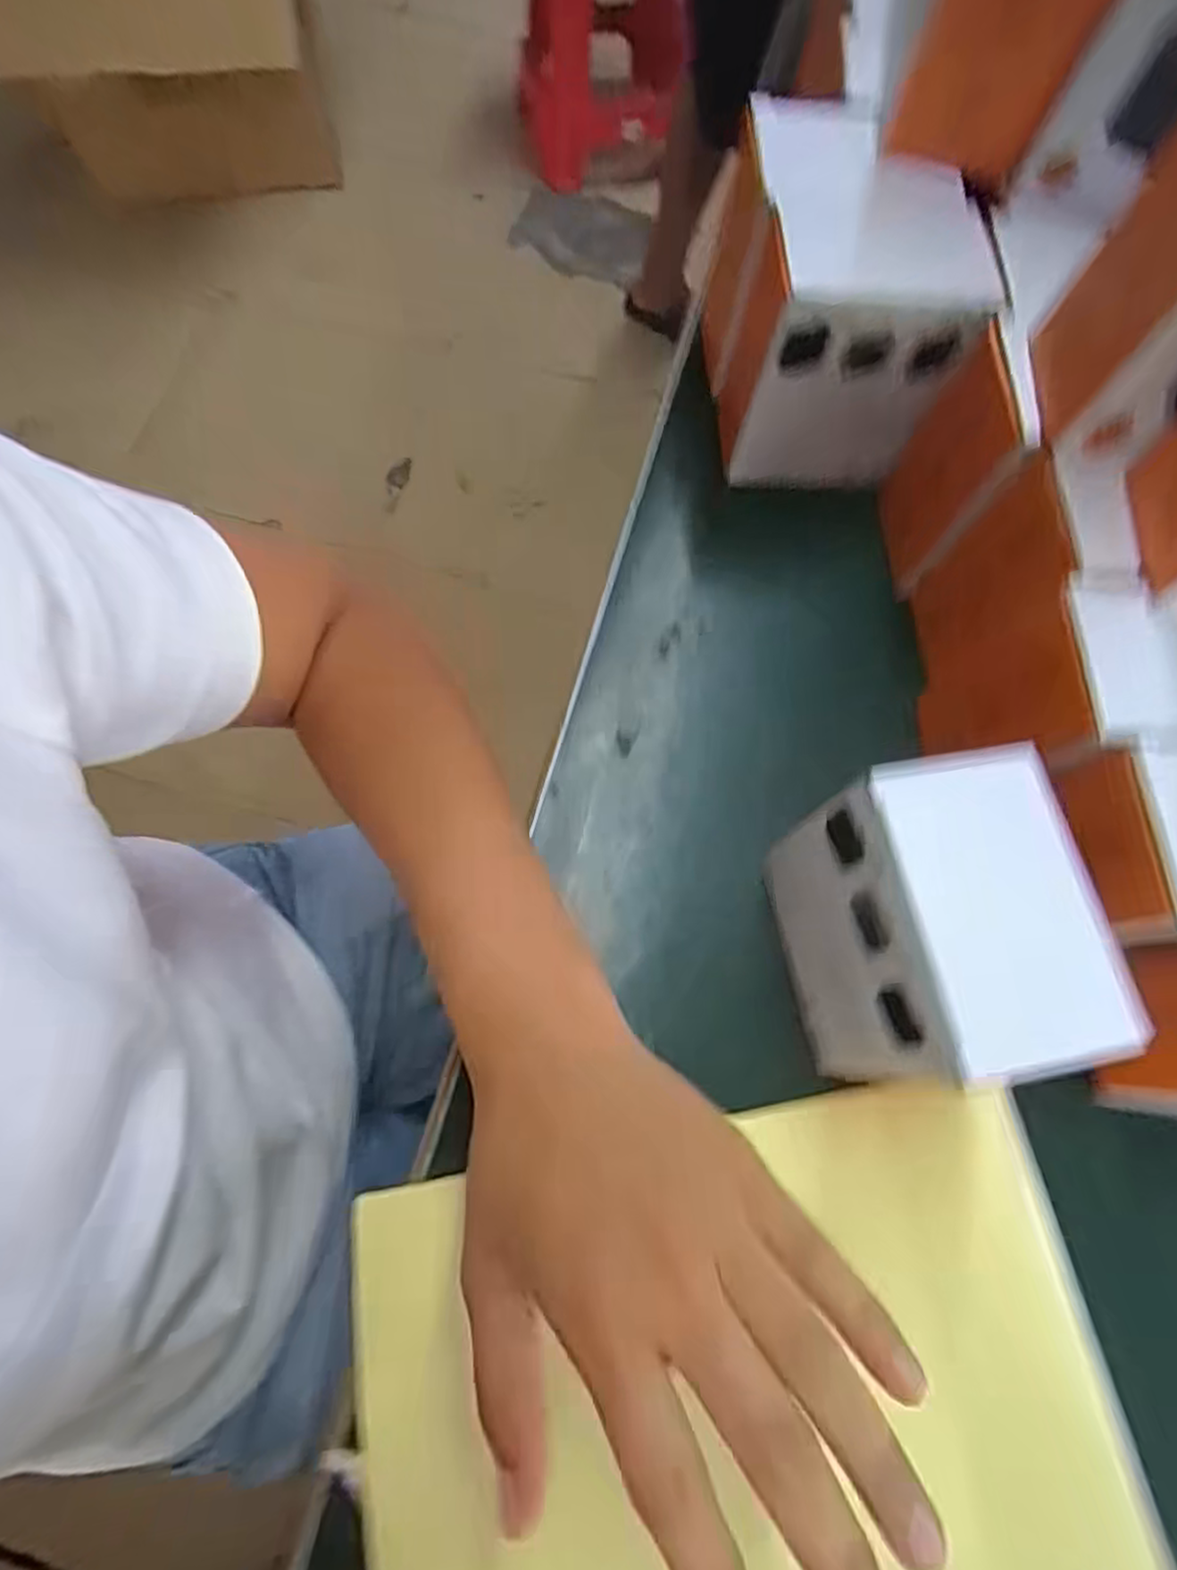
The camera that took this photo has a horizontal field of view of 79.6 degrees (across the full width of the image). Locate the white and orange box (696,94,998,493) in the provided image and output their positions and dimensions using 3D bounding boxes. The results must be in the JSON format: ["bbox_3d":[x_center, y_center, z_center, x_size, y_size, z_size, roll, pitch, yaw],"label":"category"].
[{"bbox_3d":[0.126,-0.253,0.380,0.104,0.109,0.134,-2,70,-3],"label":"white and orange box"}]

